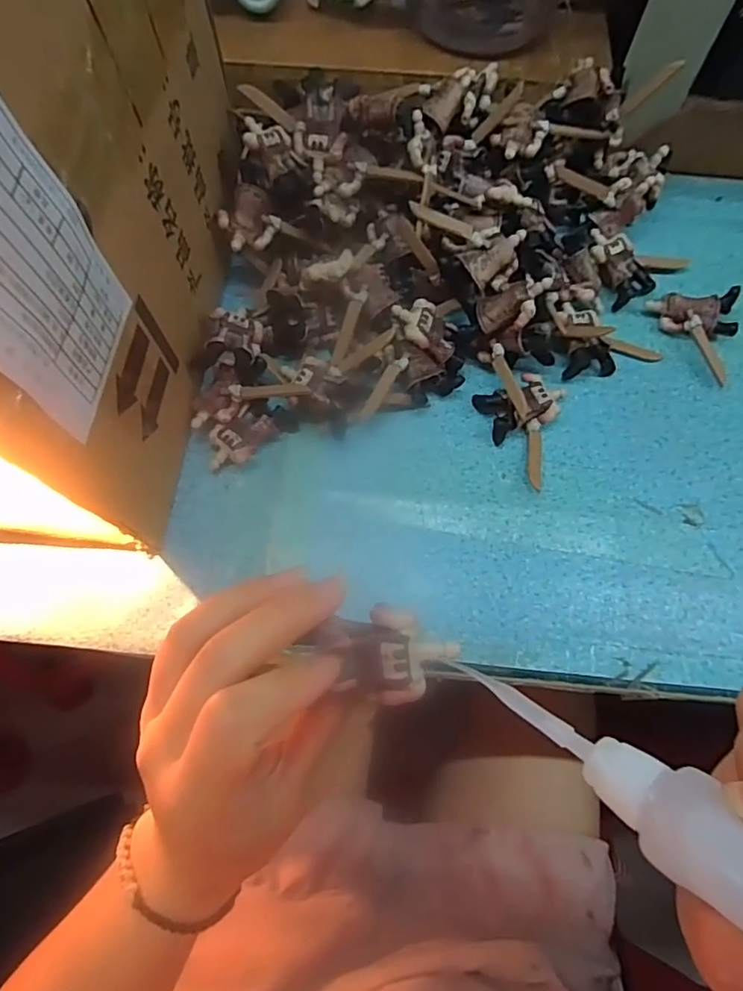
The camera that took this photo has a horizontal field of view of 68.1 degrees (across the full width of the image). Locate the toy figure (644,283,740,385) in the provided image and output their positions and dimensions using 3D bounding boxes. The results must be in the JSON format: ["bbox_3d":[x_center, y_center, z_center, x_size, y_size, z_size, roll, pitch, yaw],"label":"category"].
[{"bbox_3d":[0.243,-0.123,0.394,0.047,0.022,0.075,-31,72,-13],"label":"toy figure"}]

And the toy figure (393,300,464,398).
[{"bbox_3d":[0.037,-0.098,0.372,0.039,0.026,0.063,-16,104,-8],"label":"toy figure"}]

